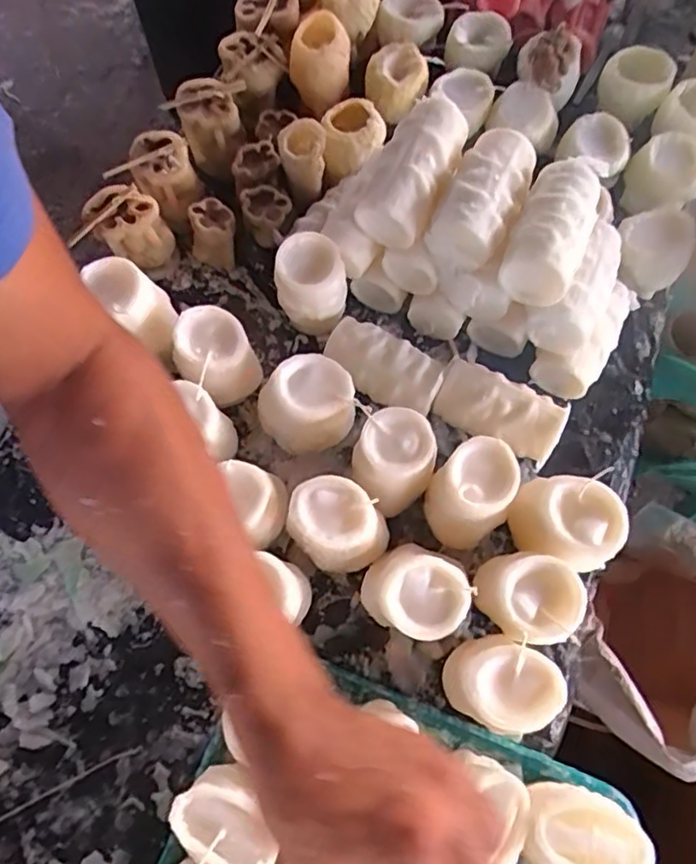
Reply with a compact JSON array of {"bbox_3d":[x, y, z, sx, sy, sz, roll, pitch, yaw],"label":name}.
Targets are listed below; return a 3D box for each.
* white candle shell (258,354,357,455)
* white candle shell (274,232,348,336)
[{"bbox_3d":[-0.037,-0.019,0.554,0.075,0.090,0.074,-36,75,-12],"label":"white candle shell"},{"bbox_3d":[-0.035,-0.135,0.591,0.064,0.100,0.055,-7,71,-2],"label":"white candle shell"}]

